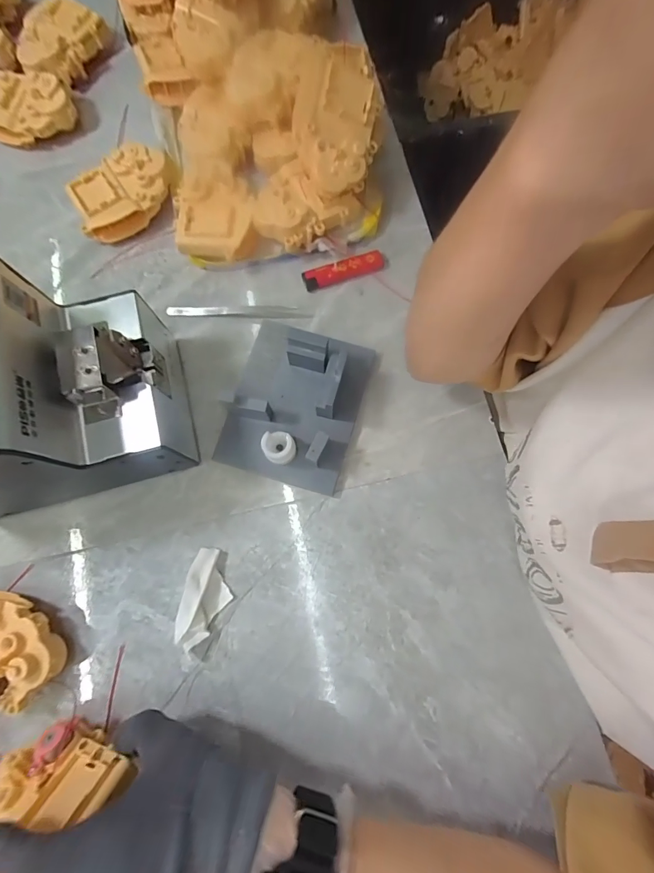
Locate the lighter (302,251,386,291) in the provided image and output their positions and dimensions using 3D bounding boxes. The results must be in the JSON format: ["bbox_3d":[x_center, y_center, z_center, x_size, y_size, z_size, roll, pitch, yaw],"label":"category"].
[{"bbox_3d":[0.016,-0.163,0.383,0.080,0.012,0.021,-17,77,-3],"label":"lighter"}]

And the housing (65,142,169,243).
[{"bbox_3d":[-0.199,-0.238,0.391,0.099,0.043,0.069,-30,78,-6],"label":"housing"}]

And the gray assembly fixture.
[{"bbox_3d":[-0.030,-0.033,0.335,0.114,0.045,0.136,16,77,5],"label":"gray assembly fixture"}]

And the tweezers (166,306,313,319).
[{"bbox_3d":[-0.085,-0.120,0.377,0.135,0.005,0.012,1,77,1],"label":"tweezers"}]

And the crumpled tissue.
[{"bbox_3d":[-0.097,0.132,0.312,0.035,0.013,0.081,11,77,3],"label":"crumpled tissue"}]

